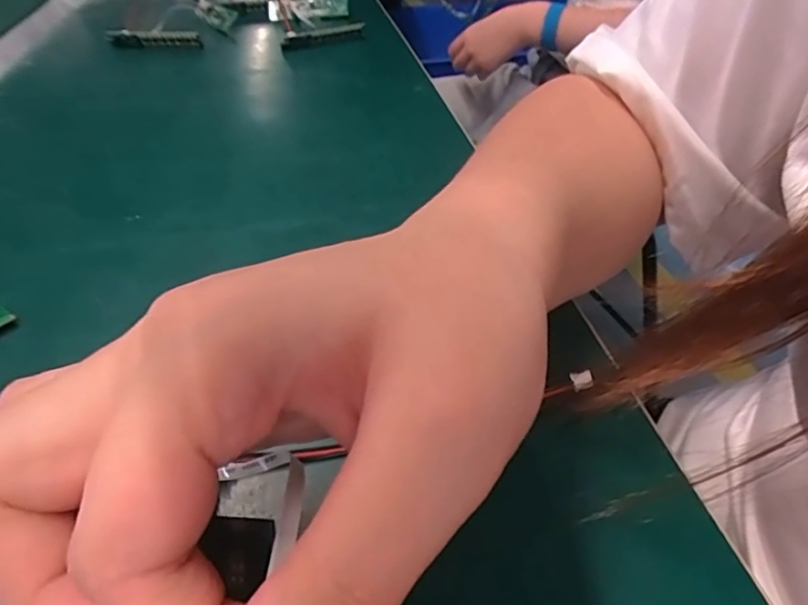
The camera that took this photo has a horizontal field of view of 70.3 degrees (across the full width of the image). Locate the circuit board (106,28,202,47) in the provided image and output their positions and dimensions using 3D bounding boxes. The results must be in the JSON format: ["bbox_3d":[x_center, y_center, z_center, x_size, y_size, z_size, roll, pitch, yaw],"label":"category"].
[{"bbox_3d":[-0.237,-0.248,0.542,0.085,0.018,0.011,-2,40,-2],"label":"circuit board"}]

